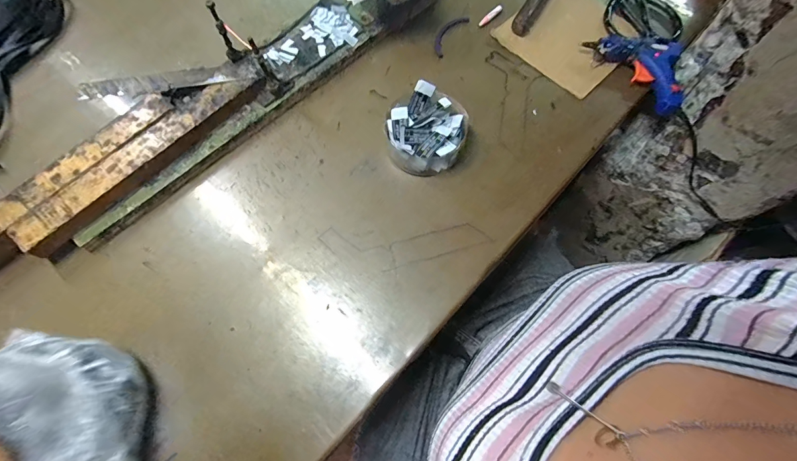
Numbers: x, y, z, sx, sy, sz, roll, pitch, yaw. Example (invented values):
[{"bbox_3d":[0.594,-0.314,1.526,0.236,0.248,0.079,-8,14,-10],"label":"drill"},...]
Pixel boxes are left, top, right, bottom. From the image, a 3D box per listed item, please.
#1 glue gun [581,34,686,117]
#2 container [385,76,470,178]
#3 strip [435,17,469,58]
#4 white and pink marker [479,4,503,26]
[{"bbox_3d":[0.323,-0.222,0.482,0.085,0.024,0.140,-40,73,-13],"label":"glue gun"},{"bbox_3d":[0.033,-0.118,0.444,0.091,0.046,0.094,0,69,1],"label":"container"},{"bbox_3d":[0.070,-0.279,0.526,0.026,0.006,0.086,29,73,11],"label":"strip"},{"bbox_3d":[0.133,-0.311,0.534,0.041,0.006,0.009,-40,73,0],"label":"white and pink marker"}]

